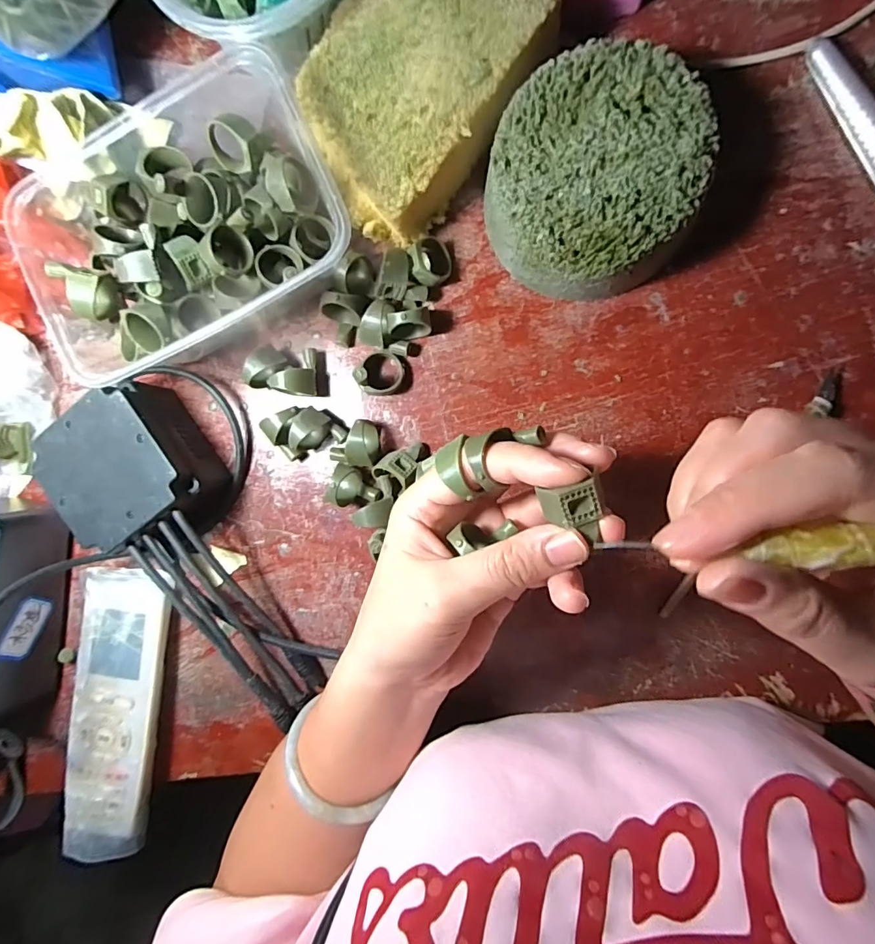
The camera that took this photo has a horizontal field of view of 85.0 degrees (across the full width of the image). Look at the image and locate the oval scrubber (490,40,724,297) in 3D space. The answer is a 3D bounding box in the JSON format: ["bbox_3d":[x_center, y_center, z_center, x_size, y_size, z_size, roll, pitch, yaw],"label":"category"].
[{"bbox_3d":[0.077,-0.145,0.242,0.100,0.044,0.100,-11,93,10],"label":"oval scrubber"}]

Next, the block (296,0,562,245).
[{"bbox_3d":[-0.010,-0.197,0.252,0.094,0.044,0.135,40,99,4],"label":"block"}]

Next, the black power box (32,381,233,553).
[{"bbox_3d":[-0.177,0.000,0.287,0.079,0.051,0.087,-35,88,10],"label":"black power box"}]

